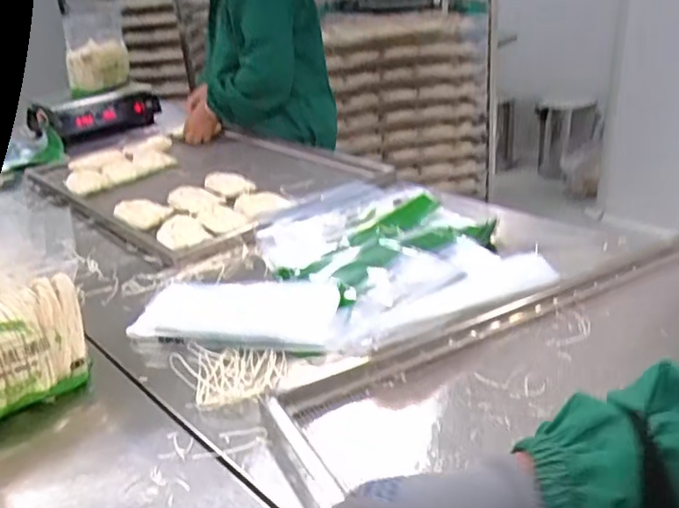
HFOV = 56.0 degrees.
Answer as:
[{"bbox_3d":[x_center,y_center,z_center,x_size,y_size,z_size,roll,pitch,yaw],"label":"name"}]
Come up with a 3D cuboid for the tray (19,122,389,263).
[{"bbox_3d":[-0.337,-0.184,1.443,0.722,0.031,0.513,19,35,39],"label":"tray"}]

